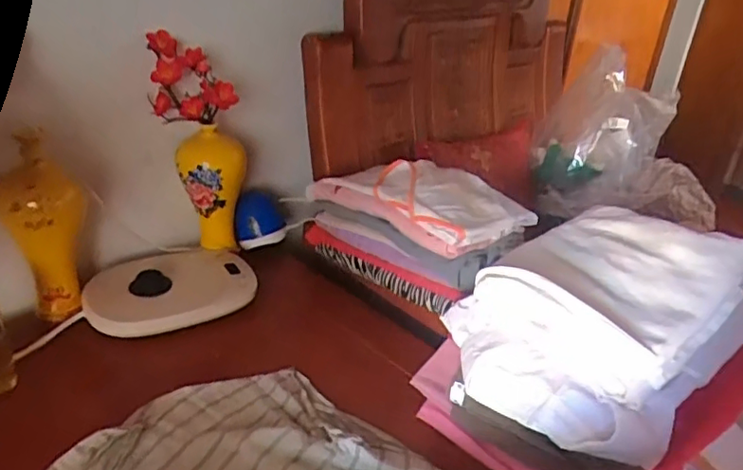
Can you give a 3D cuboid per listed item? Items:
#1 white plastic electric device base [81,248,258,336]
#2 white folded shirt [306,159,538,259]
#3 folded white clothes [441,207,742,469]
[{"bbox_3d":[-0.271,0.073,0.810,0.228,0.052,0.106,-14,33,-33],"label":"white plastic electric device base"},{"bbox_3d":[0.063,-0.062,0.832,0.163,0.052,0.290,-21,38,-41],"label":"white folded shirt"},{"bbox_3d":[0.241,0.075,0.614,0.287,0.124,0.227,-22,38,-41],"label":"folded white clothes"}]

